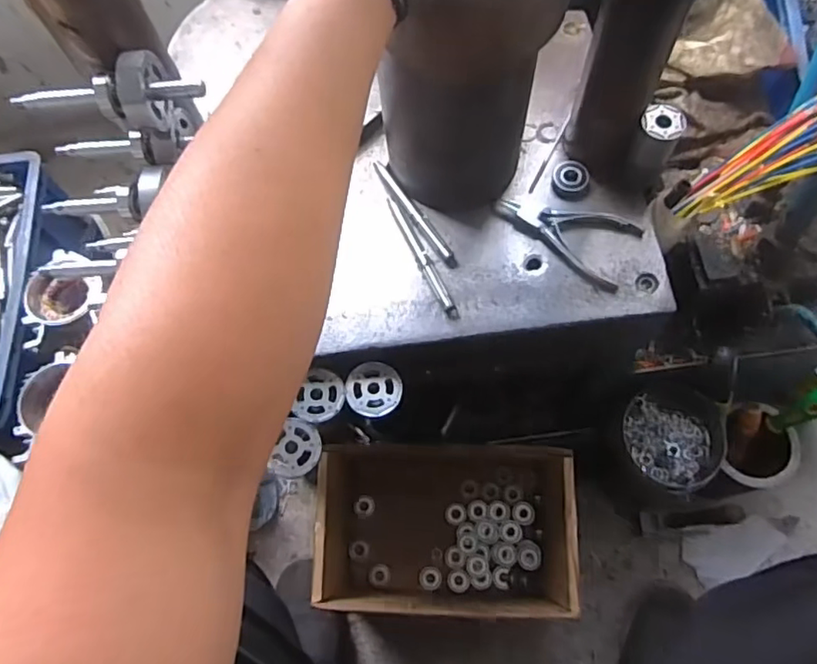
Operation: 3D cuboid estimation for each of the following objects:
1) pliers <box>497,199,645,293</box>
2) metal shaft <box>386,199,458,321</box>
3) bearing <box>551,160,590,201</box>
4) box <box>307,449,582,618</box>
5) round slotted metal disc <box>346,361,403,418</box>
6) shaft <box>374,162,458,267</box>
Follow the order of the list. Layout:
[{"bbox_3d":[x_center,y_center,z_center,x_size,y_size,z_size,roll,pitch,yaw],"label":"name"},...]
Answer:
[{"bbox_3d":[0.146,-0.096,0.555,0.132,0.012,0.069,29,72,14],"label":"pliers"},{"bbox_3d":[0.012,-0.073,0.549,0.012,0.013,0.137,-24,68,-7],"label":"metal shaft"},{"bbox_3d":[0.160,-0.151,0.578,0.036,0.011,0.041,15,69,9],"label":"bearing"},{"bbox_3d":[0.048,0.250,0.782,0.303,0.185,0.217,0,67,3],"label":"box"},{"bbox_3d":[-0.032,0.053,0.553,0.050,0.012,0.056,0,67,3],"label":"round slotted metal disc"},{"bbox_3d":[0.005,-0.117,0.574,0.013,0.012,0.139,-31,69,-9],"label":"shaft"}]

